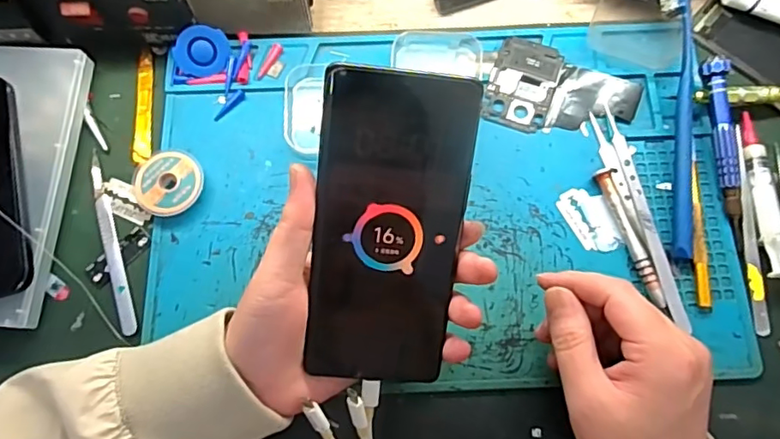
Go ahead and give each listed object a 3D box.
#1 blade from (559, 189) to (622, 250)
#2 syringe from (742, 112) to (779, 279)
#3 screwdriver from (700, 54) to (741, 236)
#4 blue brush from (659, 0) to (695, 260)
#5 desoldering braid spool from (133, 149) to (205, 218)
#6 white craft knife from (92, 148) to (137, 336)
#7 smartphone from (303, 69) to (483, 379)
[{"bbox_3d":[0.132,0.000,0.363,0.028,0.004,0.047,-27,75,-6],"label":"blade"},{"bbox_3d":[0.247,-0.018,0.360,0.022,0.017,0.112,1,74,1],"label":"syringe"},{"bbox_3d":[0.218,-0.050,0.359,0.013,0.013,0.111,-7,90,-1],"label":"screwdriver"},{"bbox_3d":[0.192,-0.067,0.363,0.017,0.033,0.182,2,74,1],"label":"blue brush"},{"bbox_3d":[-0.147,-0.024,0.368,0.042,0.014,0.043,0,74,1],"label":"desoldering braid spool"},{"bbox_3d":[-0.184,0.014,0.366,0.012,0.004,0.127,-18,75,-4],"label":"white craft knife"},{"bbox_3d":[-0.001,0.010,0.279,0.072,0.004,0.162,5,108,-4],"label":"smartphone"}]

